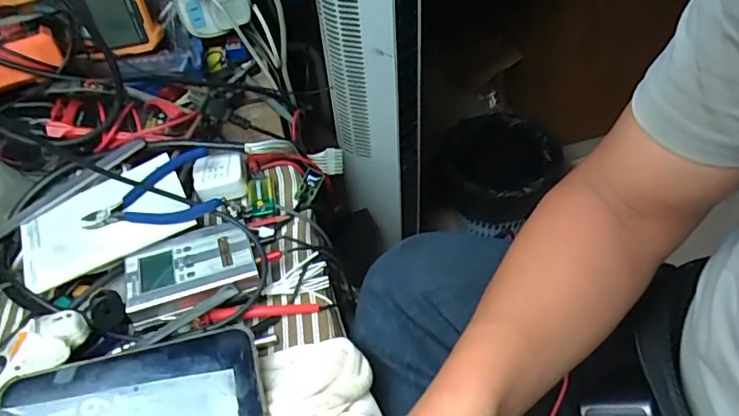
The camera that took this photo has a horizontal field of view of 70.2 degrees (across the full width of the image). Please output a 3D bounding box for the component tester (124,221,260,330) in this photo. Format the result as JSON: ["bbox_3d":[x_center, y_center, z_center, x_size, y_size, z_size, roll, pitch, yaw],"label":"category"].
[{"bbox_3d":[-0.148,0.053,0.437,0.103,0.020,0.066,-19,50,-11],"label":"component tester"}]

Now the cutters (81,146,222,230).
[{"bbox_3d":[-0.192,-0.008,0.463,0.113,0.028,0.079,-20,50,-12],"label":"cutters"}]

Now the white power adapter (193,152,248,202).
[{"bbox_3d":[-0.146,-0.030,0.511,0.048,0.024,0.041,-8,49,-2],"label":"white power adapter"}]

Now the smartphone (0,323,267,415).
[{"bbox_3d":[-0.152,0.129,0.343,0.158,0.007,0.079,-10,58,-14],"label":"smartphone"}]

